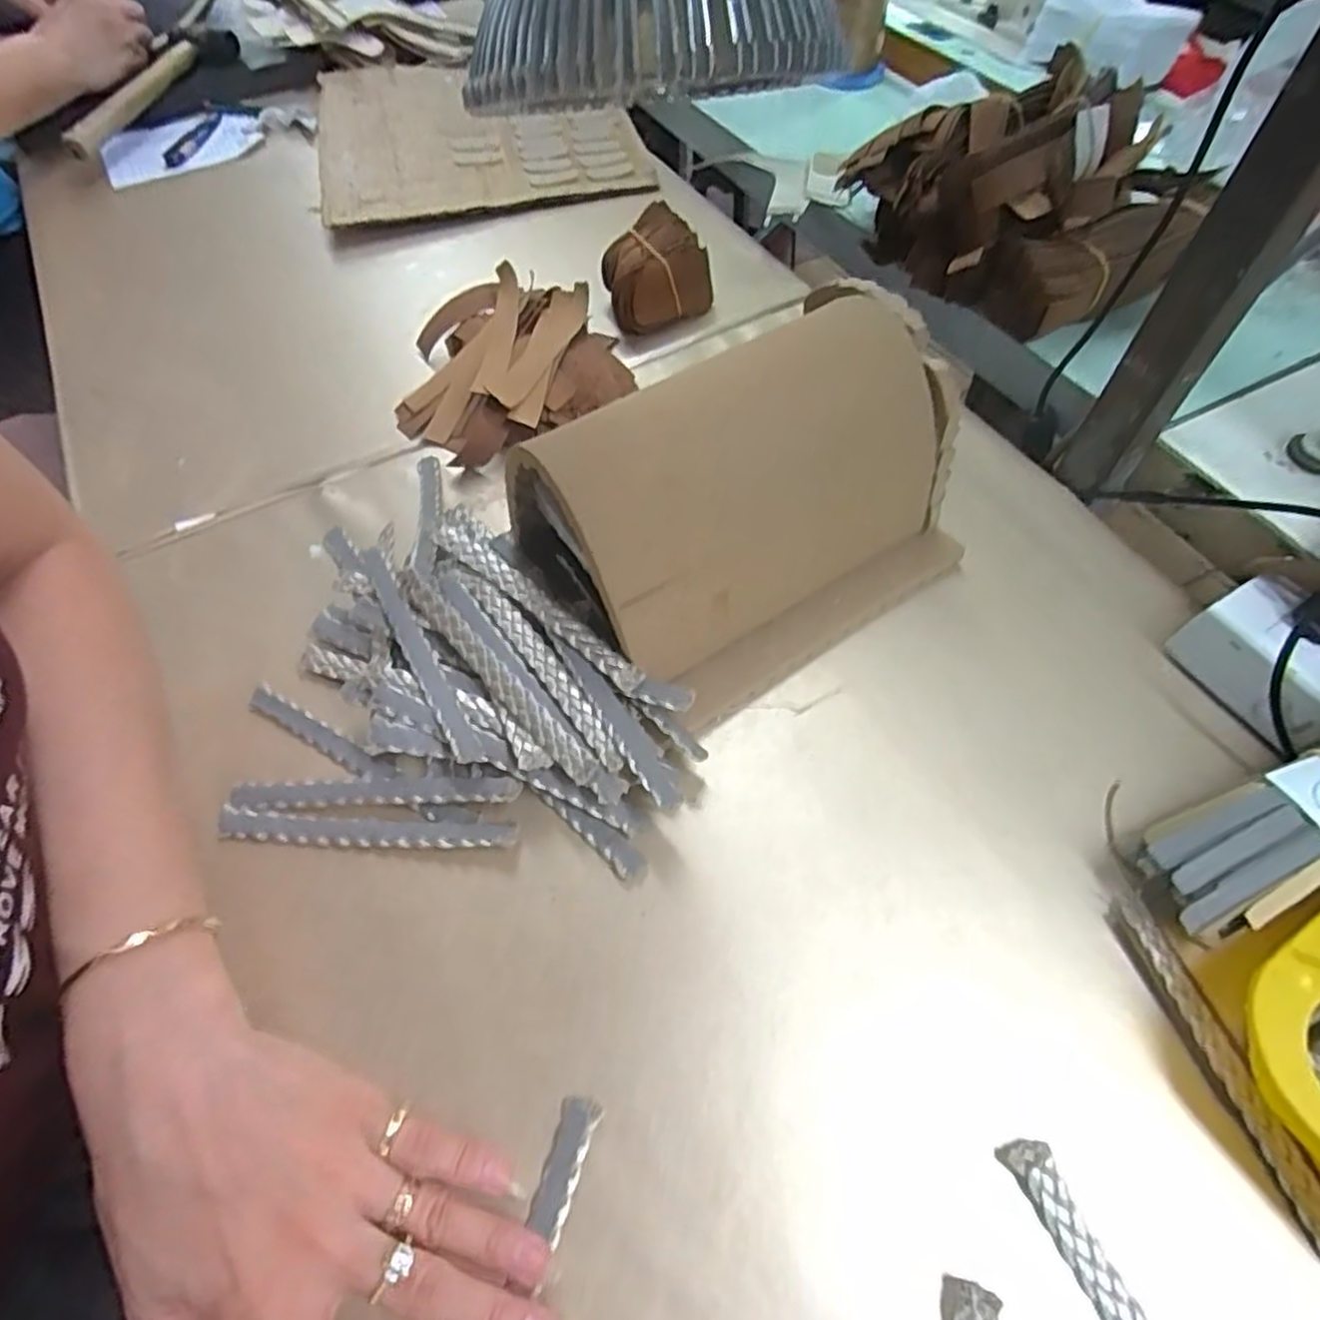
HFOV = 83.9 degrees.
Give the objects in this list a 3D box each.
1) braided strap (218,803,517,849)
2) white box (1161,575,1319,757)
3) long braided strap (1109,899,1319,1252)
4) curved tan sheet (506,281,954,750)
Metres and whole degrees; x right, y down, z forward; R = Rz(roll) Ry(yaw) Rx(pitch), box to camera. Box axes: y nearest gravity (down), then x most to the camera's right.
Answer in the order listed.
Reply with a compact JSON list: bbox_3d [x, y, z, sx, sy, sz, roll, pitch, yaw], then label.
[{"bbox_3d":[-0.132,0.078,0.331,0.135,0.011,0.013,3,58,4],"label":"braided strap"},{"bbox_3d":[0.295,0.002,0.352,0.051,0.042,0.076,-24,60,-13],"label":"white box"},{"bbox_3d":[0.222,0.170,0.266,0.018,0.005,0.167,-15,59,-8],"label":"long braided strap"},{"bbox_3d":[0.044,-0.079,0.356,0.190,0.123,0.131,-30,62,-16],"label":"curved tan sheet"}]

